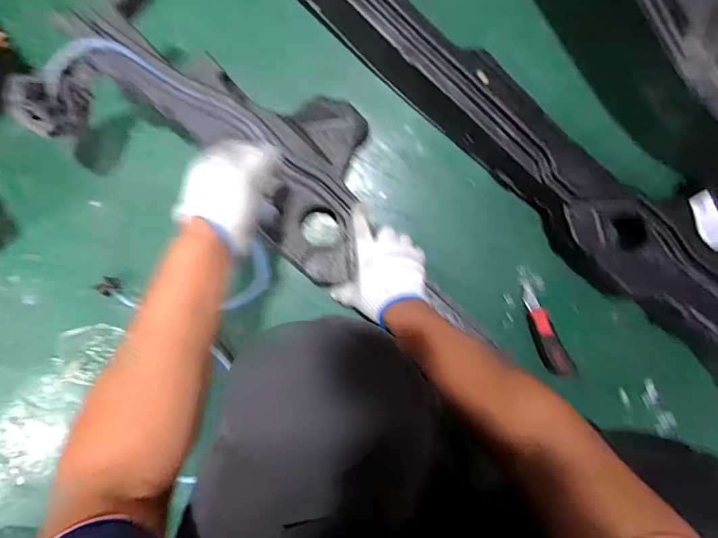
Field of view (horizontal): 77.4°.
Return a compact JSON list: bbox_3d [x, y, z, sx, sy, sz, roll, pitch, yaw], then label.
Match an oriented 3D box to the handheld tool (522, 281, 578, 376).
[{"bbox_3d":[0.303,0.105,0.734,0.039,0.025,0.161,-28,93,-1],"label":"handheld tool"}]

